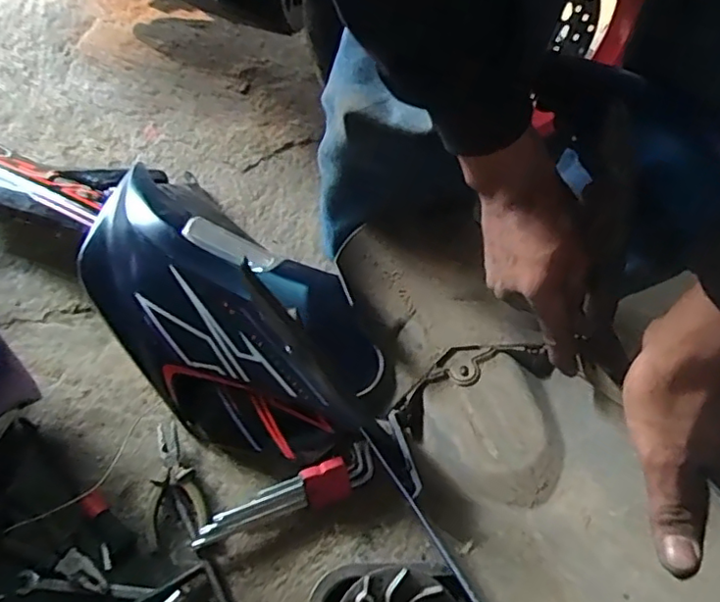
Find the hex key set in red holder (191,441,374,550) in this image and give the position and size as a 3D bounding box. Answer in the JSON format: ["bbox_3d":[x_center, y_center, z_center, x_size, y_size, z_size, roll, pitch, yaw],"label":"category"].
[{"bbox_3d":[-0.091,0.227,0.668,0.199,0.033,0.040,-21,64,-14],"label":"hex key set in red holder"}]

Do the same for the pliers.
[{"bbox_3d":[-0.207,0.205,0.677,0.061,0.028,0.133,-4,61,-5],"label":"pliers"}]

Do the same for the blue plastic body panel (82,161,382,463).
[{"bbox_3d":[-0.178,0.009,0.738,0.225,0.139,0.446,-33,68,-19],"label":"blue plastic body panel"}]

